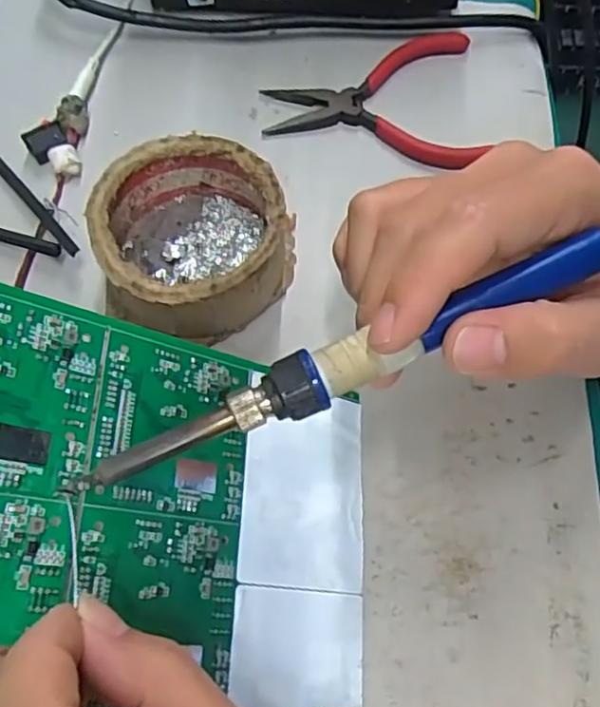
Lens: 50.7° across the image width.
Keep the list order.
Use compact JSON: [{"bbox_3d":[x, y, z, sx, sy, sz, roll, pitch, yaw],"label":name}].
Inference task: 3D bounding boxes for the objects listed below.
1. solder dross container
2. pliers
[{"bbox_3d":[-0.047,-0.052,0.291,0.085,0.043,0.083,1,67,-2],"label":"solder dross container"},{"bbox_3d":[0.040,-0.139,0.349,0.116,0.010,0.086,-3,68,-4],"label":"pliers"}]

